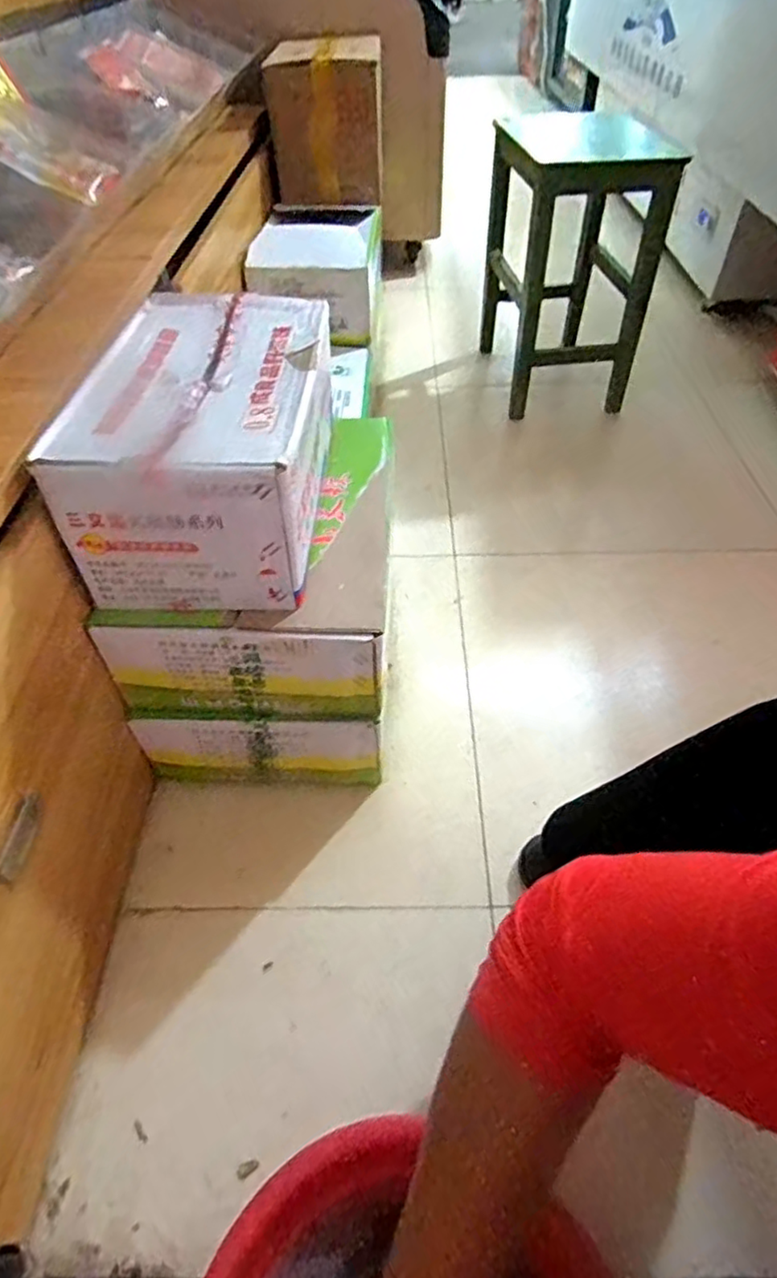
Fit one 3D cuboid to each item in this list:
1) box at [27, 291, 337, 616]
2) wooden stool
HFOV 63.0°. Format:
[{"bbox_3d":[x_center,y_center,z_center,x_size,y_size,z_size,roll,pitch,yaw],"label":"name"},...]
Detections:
[{"bbox_3d":[-0.182,-0.212,0.681,0.215,0.163,0.340,0,49,1],"label":"box"},{"bbox_3d":[0.362,-0.768,1.341,0.263,0.444,0.410,-3,49,-1],"label":"wooden stool"}]

